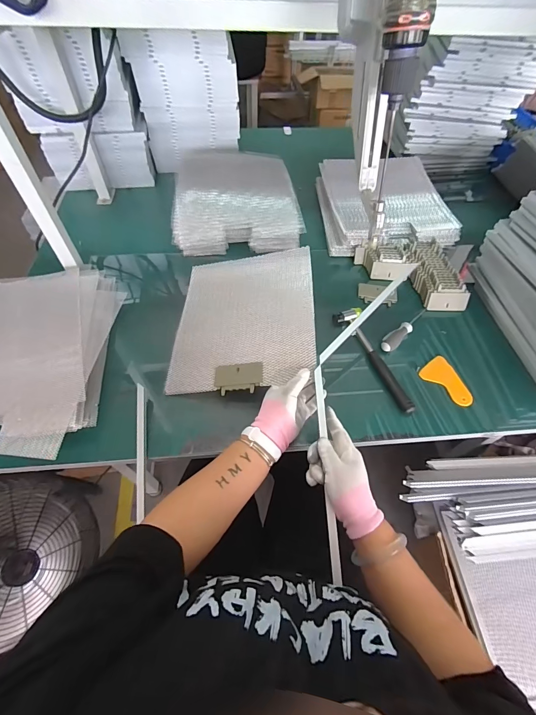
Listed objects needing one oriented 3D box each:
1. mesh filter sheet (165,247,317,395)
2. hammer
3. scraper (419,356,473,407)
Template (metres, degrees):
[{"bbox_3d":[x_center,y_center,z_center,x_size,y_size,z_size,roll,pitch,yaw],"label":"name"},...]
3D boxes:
[{"bbox_3d":[-0.047,-0.085,0.660,0.271,0.012,0.318,-5,59,12],"label":"mesh filter sheet"},{"bbox_3d":[0.207,-0.002,0.646,0.053,0.029,0.244,-18,58,-14],"label":"hammer"},{"bbox_3d":[0.349,0.045,0.634,0.060,0.008,0.103,-37,57,-11],"label":"scraper"}]

